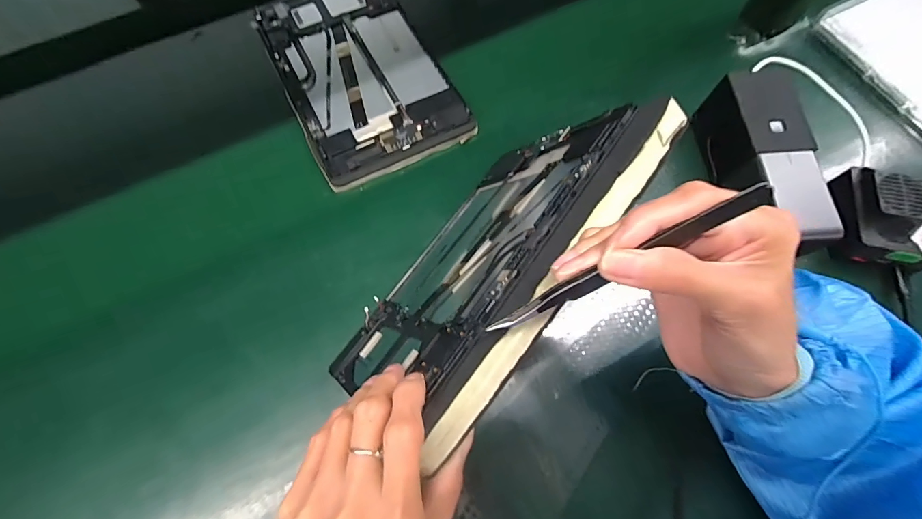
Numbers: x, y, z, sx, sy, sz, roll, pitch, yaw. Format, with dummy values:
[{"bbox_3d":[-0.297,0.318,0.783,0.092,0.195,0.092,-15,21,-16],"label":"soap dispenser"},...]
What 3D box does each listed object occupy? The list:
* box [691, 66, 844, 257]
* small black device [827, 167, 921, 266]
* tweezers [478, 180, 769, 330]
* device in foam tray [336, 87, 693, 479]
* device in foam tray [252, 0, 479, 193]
[{"bbox_3d":[0.262,-0.088,0.358,0.063,0.058,0.173,0,69,0],"label":"box"},{"bbox_3d":[0.361,-0.035,0.343,0.075,0.042,0.071,16,69,6],"label":"small black device"},{"bbox_3d":[0.064,0.003,0.166,0.118,0.012,0.007,-29,70,13],"label":"tweezers"},{"bbox_3d":[0.019,-0.006,0.265,0.023,0.149,0.233,46,72,-24],"label":"device in foam tray"},{"bbox_3d":[-0.108,-0.200,0.428,0.154,0.018,0.249,-26,71,-10],"label":"device in foam tray"}]

